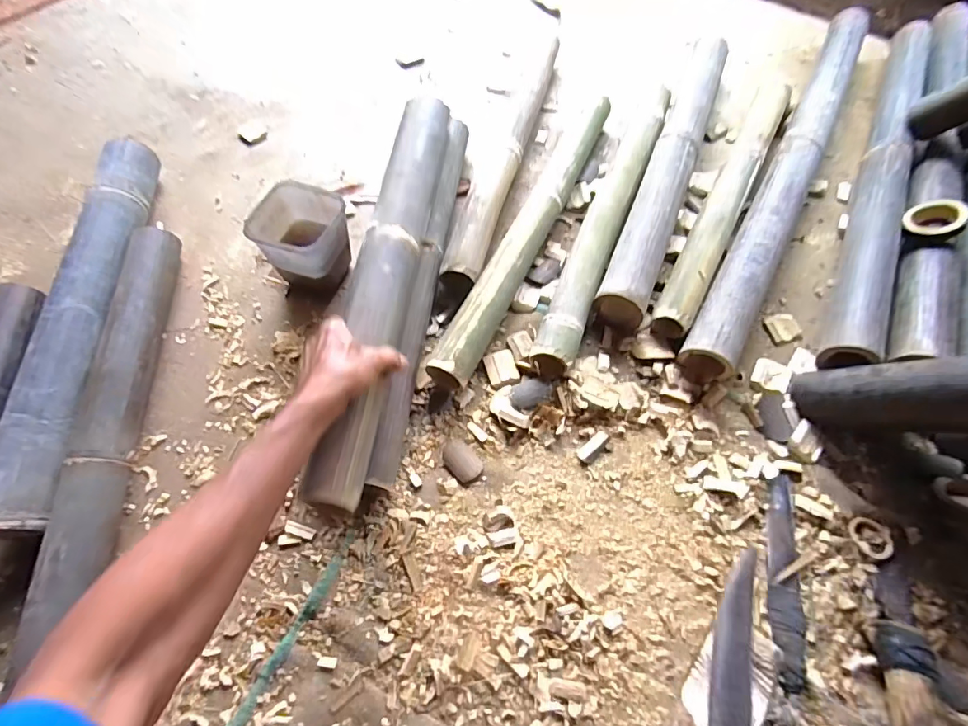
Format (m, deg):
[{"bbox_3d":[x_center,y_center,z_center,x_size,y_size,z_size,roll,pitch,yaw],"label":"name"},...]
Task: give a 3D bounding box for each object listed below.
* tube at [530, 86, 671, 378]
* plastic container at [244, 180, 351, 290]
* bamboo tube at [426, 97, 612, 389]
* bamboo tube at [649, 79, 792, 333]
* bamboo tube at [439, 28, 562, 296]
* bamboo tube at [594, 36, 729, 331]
[{"bbox_3d":[0.209,-0.259,0.785,0.072,0.052,0.645,21,65,9],"label":"tube"},{"bbox_3d":[-0.267,-0.184,0.708,0.113,0.119,0.120,17,64,7],"label":"plastic container"},{"bbox_3d":[0.086,-0.230,0.768,0.048,0.064,0.643,25,65,11],"label":"bamboo tube"},{"bbox_3d":[0.433,-0.301,0.822,0.066,0.054,0.652,28,66,12],"label":"bamboo tube"},{"bbox_3d":[0.045,-0.395,0.852,0.064,0.059,0.626,15,64,6],"label":"bamboo tube"},{"bbox_3d":[0.338,-0.359,0.833,0.077,0.061,0.717,22,65,9],"label":"bamboo tube"}]

